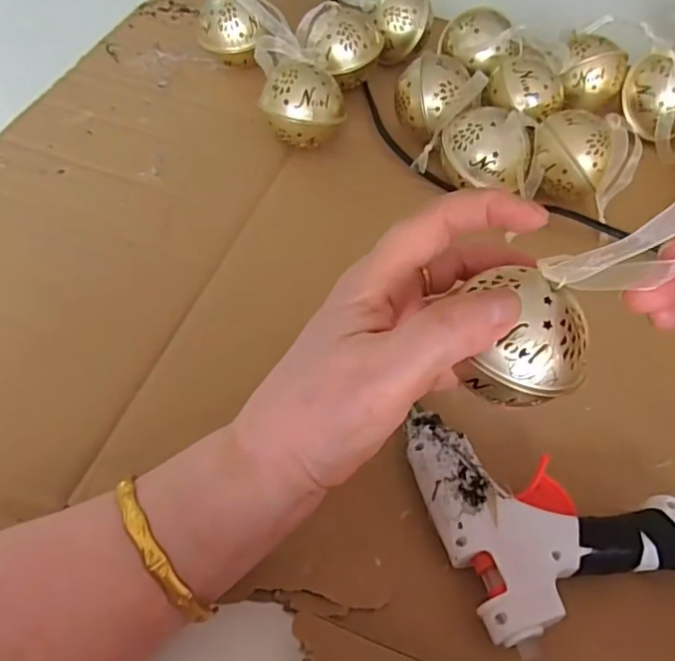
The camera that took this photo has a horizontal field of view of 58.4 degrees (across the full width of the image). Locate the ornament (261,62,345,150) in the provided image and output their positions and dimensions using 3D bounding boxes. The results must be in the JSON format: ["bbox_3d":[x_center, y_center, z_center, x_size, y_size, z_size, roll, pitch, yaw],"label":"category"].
[{"bbox_3d":[-0.023,-0.149,0.407,0.054,0.052,0.047,-1,57,-3],"label":"ornament"}]

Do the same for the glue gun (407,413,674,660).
[{"bbox_3d":[0.101,0.078,0.277,0.116,0.025,0.107,-13,58,-11],"label":"glue gun"}]

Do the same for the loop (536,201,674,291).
[{"bbox_3d":[0.096,-0.026,0.203,0.021,0.057,0.019,34,54,-23],"label":"loop"}]

